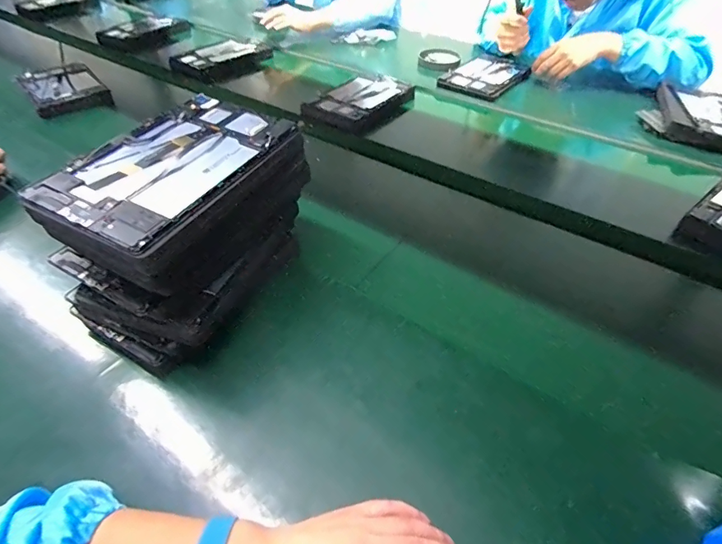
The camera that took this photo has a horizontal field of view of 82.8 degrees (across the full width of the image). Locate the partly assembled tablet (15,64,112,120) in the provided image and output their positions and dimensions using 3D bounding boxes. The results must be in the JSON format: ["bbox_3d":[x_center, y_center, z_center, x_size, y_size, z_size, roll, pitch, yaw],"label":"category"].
[{"bbox_3d":[-0.740,-0.458,1.019,0.175,0.042,0.232,-30,52,-25],"label":"partly assembled tablet"}]

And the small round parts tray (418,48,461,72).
[{"bbox_3d":[0.219,-0.593,1.145,0.111,0.024,0.126,5,46,6],"label":"small round parts tray"}]

